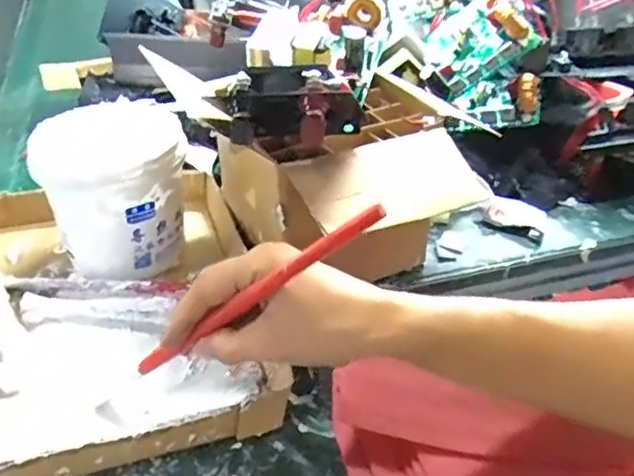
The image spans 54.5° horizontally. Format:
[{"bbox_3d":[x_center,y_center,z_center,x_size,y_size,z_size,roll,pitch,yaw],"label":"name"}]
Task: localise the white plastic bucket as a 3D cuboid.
[{"bbox_3d":[-0.171,-0.041,0.537,0.120,0.127,0.107,-12,39,-14],"label":"white plastic bucket"}]

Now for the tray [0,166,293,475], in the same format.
[{"bbox_3d":[-0.172,0.046,0.505,0.238,0.037,0.319,-12,39,-13],"label":"tray"}]

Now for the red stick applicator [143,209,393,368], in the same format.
[{"bbox_3d":[-0.038,0.034,0.351,0.196,0.012,0.011,-35,27,28],"label":"red stick applicator"}]

